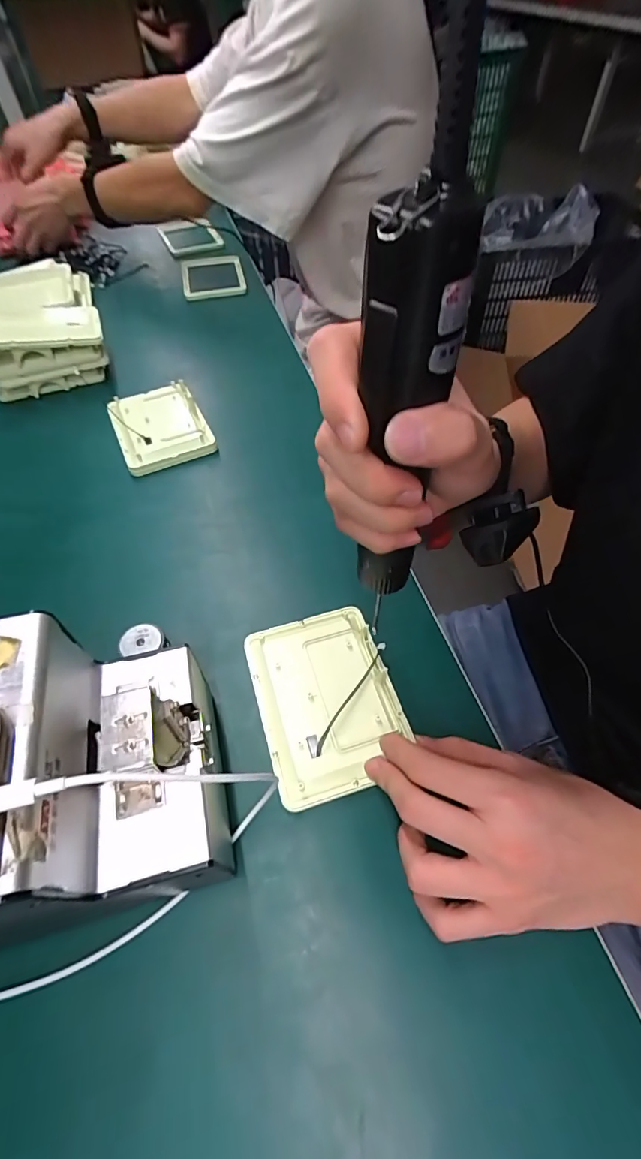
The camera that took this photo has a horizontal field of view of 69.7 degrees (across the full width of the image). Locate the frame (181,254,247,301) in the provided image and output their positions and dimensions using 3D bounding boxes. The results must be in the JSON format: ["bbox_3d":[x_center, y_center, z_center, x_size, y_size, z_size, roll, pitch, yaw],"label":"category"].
[{"bbox_3d":[-0.187,-0.530,0.800,0.103,0.014,0.165,-11,53,-4],"label":"frame"}]

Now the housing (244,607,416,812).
[{"bbox_3d":[0.003,0.085,0.341,0.097,0.011,0.133,-15,56,-8],"label":"housing"}]

